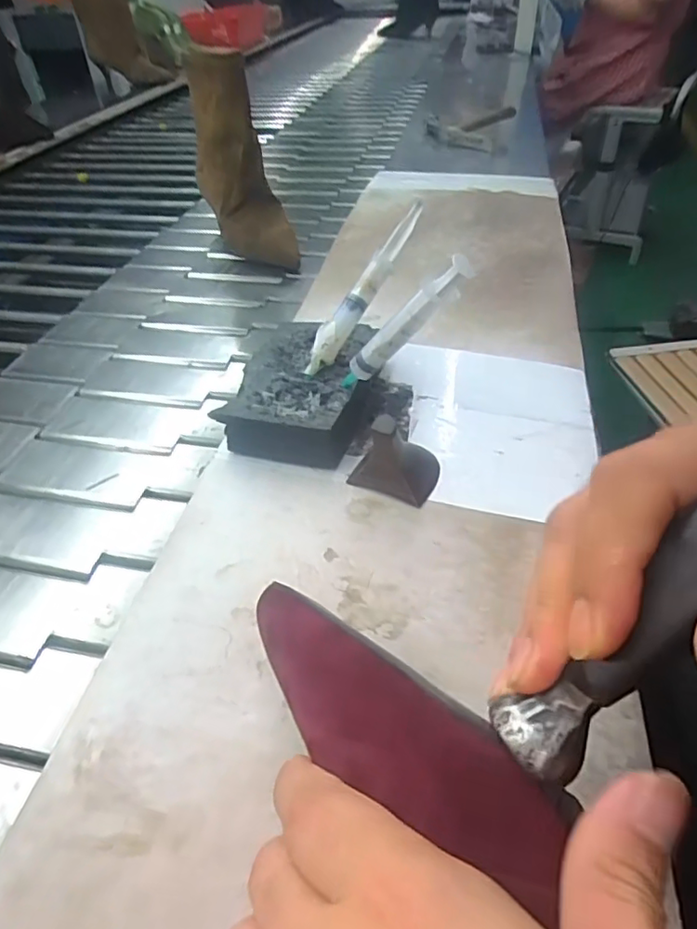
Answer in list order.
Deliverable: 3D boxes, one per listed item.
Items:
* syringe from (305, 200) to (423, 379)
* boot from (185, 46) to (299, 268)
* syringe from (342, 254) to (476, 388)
[{"bbox_3d":[0.011,-0.122,0.402,0.017,0.015,0.140,27,81,31],"label":"syringe"},{"bbox_3d":[-0.139,-0.382,0.732,0.084,0.220,0.200,-15,43,-12],"label":"boot"},{"bbox_3d":[0.028,-0.077,0.339,0.015,0.118,0.012,42,48,-9],"label":"syringe"}]

